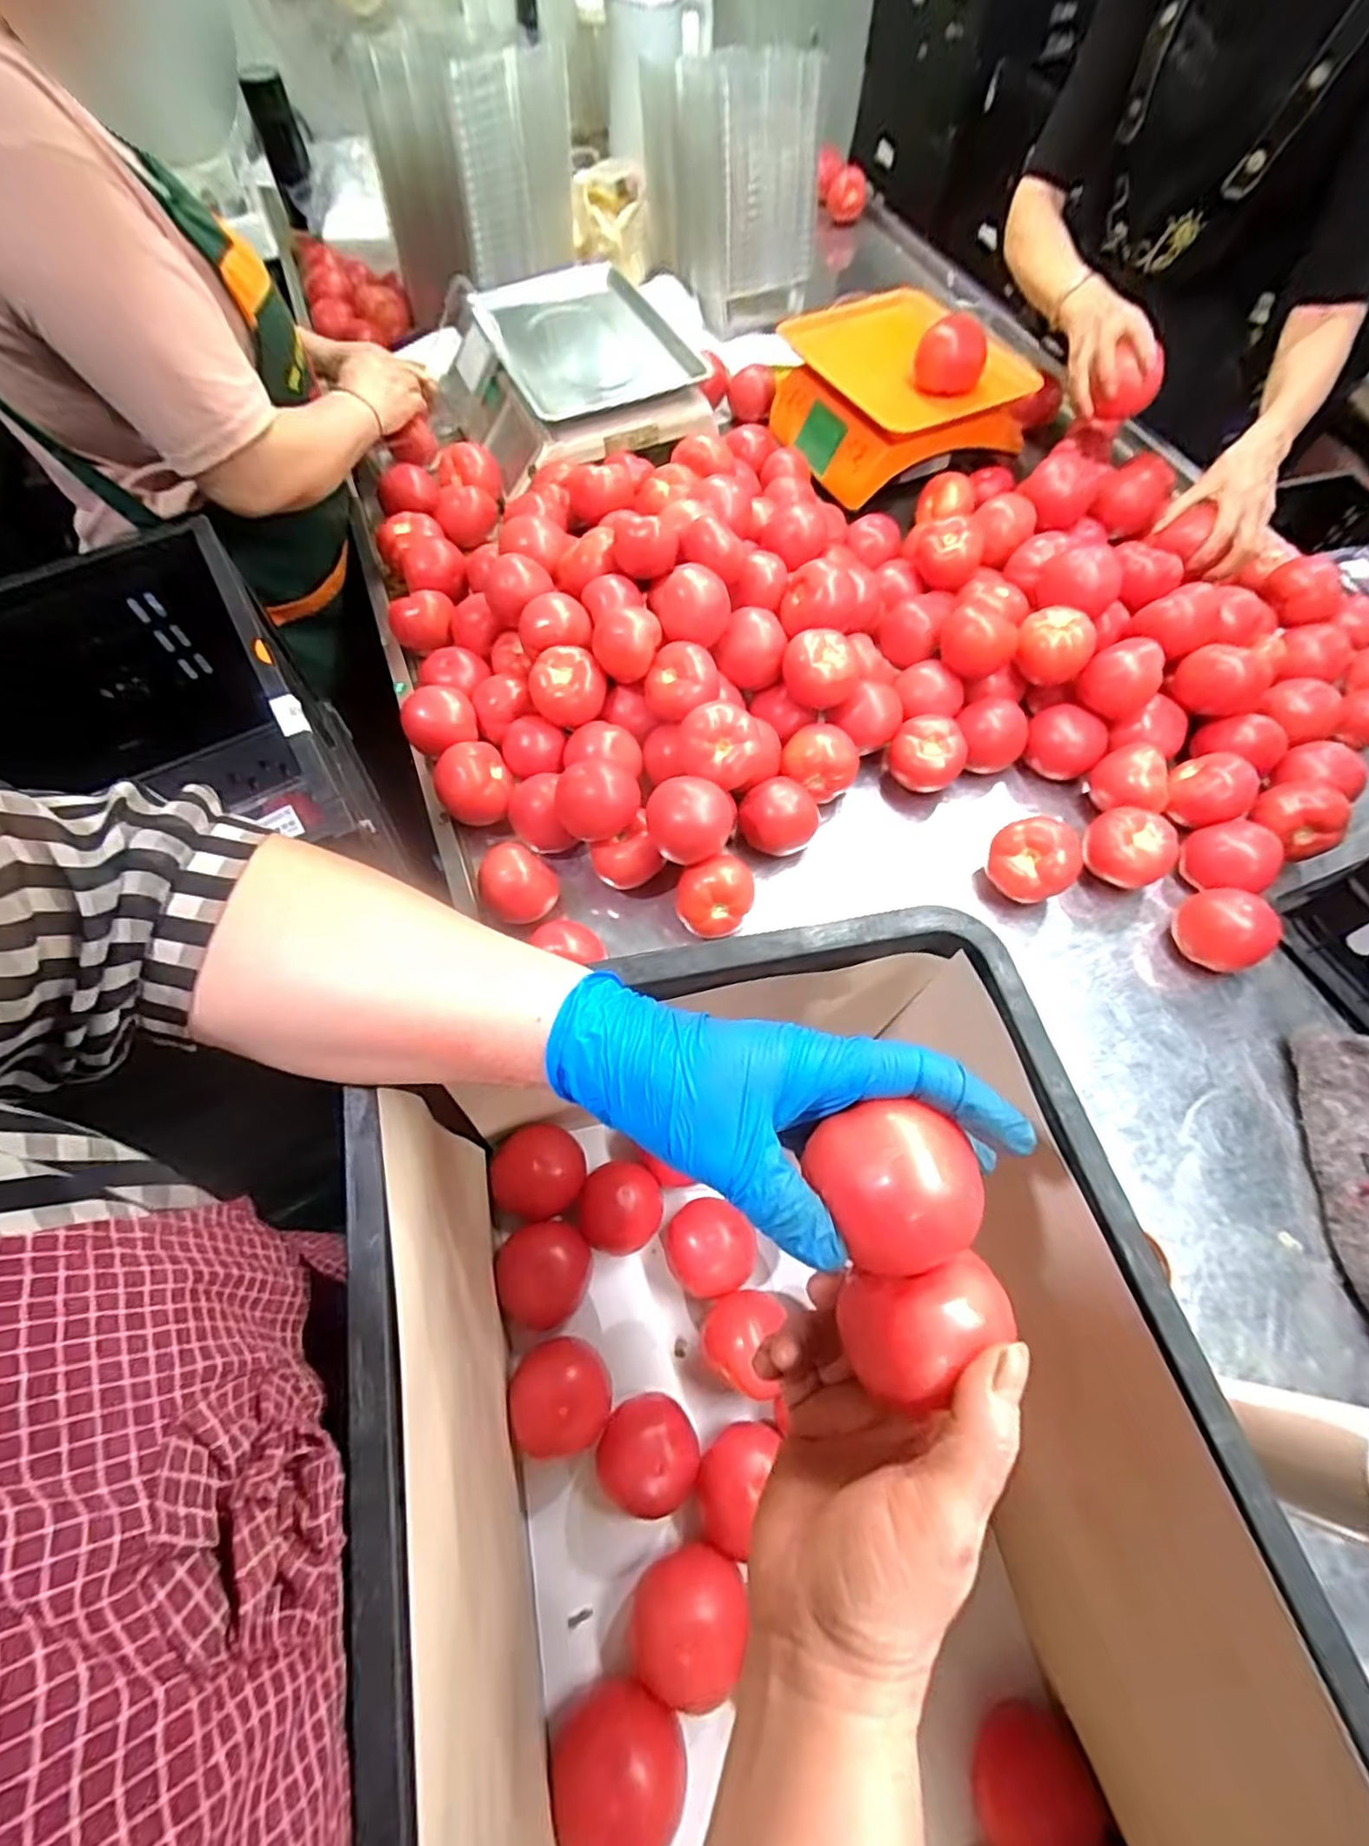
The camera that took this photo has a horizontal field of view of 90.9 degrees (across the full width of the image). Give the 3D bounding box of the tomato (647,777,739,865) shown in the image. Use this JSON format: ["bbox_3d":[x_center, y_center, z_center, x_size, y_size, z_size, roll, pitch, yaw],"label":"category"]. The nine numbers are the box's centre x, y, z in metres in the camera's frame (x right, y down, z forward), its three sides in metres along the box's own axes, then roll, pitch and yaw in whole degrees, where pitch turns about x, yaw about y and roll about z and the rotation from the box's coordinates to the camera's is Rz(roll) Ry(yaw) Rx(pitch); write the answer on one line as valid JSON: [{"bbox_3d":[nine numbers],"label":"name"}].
[{"bbox_3d":[0.007,-0.091,0.598,0.078,0.066,0.066,-13,64,-6],"label":"tomato"}]

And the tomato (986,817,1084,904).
[{"bbox_3d":[0.324,-0.056,0.635,0.077,0.075,0.067,38,70,17],"label":"tomato"}]

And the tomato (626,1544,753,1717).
[{"bbox_3d":[0.002,0.400,0.390,0.059,0.046,0.064,0,64,1],"label":"tomato"}]

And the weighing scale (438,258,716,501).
[{"bbox_3d":[-0.163,-0.755,0.927,0.288,0.118,0.351,-22,65,-10],"label":"weighing scale"}]

